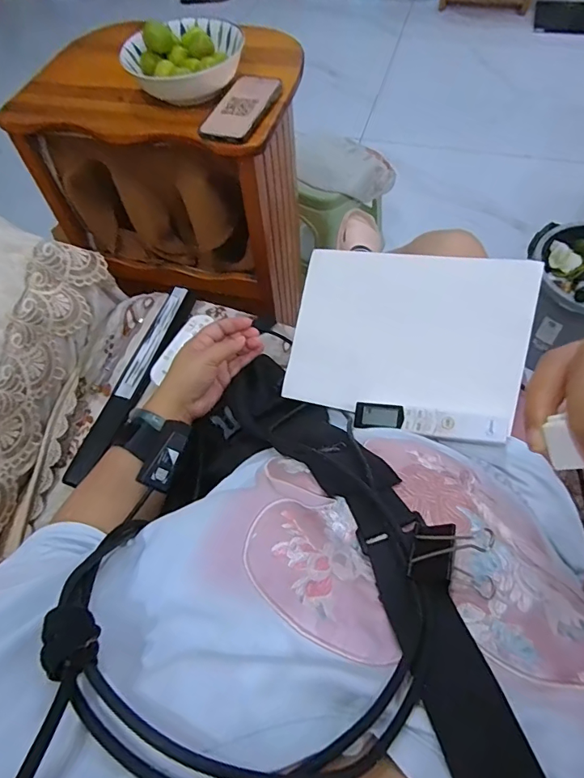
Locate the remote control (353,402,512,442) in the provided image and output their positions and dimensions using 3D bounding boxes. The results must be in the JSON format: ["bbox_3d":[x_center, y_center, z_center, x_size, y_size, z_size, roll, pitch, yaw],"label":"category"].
[{"bbox_3d":[0.137,0.034,0.460,0.149,0.015,0.025,5,59,29],"label":"remote control"}]

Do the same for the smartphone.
[{"bbox_3d":[-0.074,-0.413,0.667,0.078,0.011,0.151,17,63,14],"label":"smartphone"}]

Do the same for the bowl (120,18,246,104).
[{"bbox_3d":[-0.163,-0.511,0.697,0.177,0.071,0.144,-21,61,-8],"label":"bowl"}]

